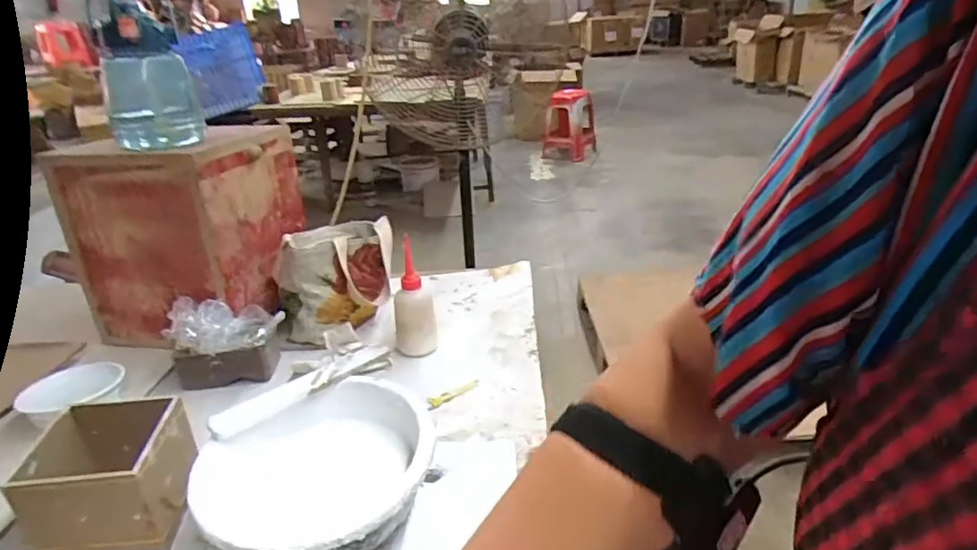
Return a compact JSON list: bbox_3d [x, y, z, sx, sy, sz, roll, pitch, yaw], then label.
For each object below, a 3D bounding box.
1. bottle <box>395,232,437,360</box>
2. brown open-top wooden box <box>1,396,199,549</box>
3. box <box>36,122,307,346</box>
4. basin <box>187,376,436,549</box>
[{"bbox_3d":[-0.112,0.040,0.845,0.059,0.166,0.066,-6,26,-6],"label":"bottle"},{"bbox_3d":[-0.368,0.202,0.571,0.119,0.103,0.114,-6,26,-4],"label":"brown open-top wooden box"},{"bbox_3d":[-0.477,-0.083,0.931,0.259,0.286,0.264,2,27,12],"label":"box"},{"bbox_3d":[-0.151,0.209,0.556,0.222,0.089,0.193,-23,32,-35],"label":"basin"}]

